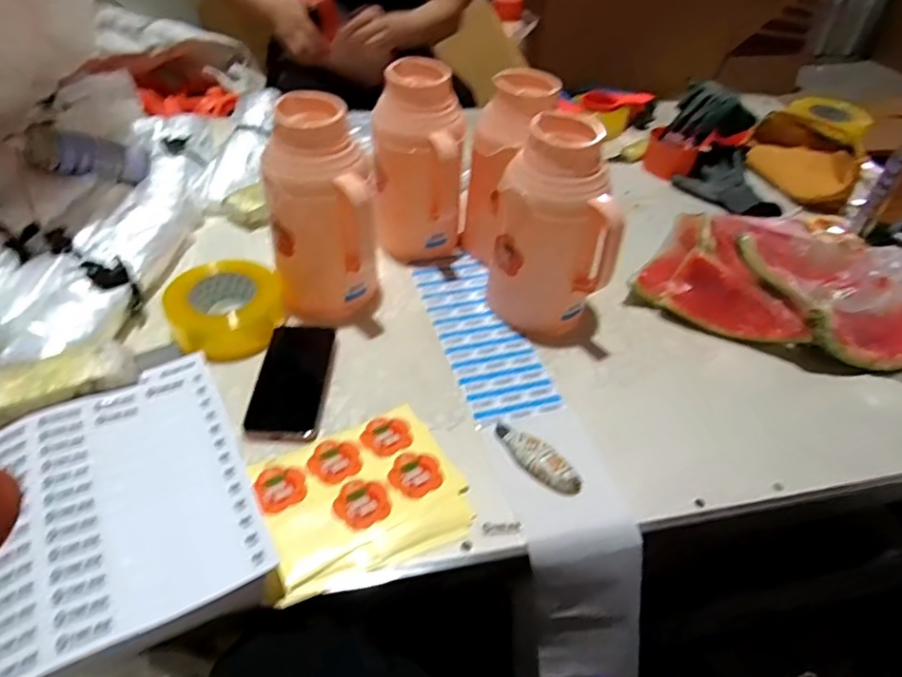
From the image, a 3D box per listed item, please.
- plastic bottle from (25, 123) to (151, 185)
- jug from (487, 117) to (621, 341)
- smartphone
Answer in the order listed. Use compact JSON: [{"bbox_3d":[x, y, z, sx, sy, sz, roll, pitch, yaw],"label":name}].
[{"bbox_3d":[-0.537,-0.270,0.868,0.062,0.059,0.170,34,22,28],"label":"plastic bottle"},{"bbox_3d":[0.122,-0.130,0.703,0.136,0.246,0.111,7,44,3],"label":"jug"},{"bbox_3d":[-0.180,0.047,0.663,0.076,0.012,0.163,3,44,-2],"label":"smartphone"}]

